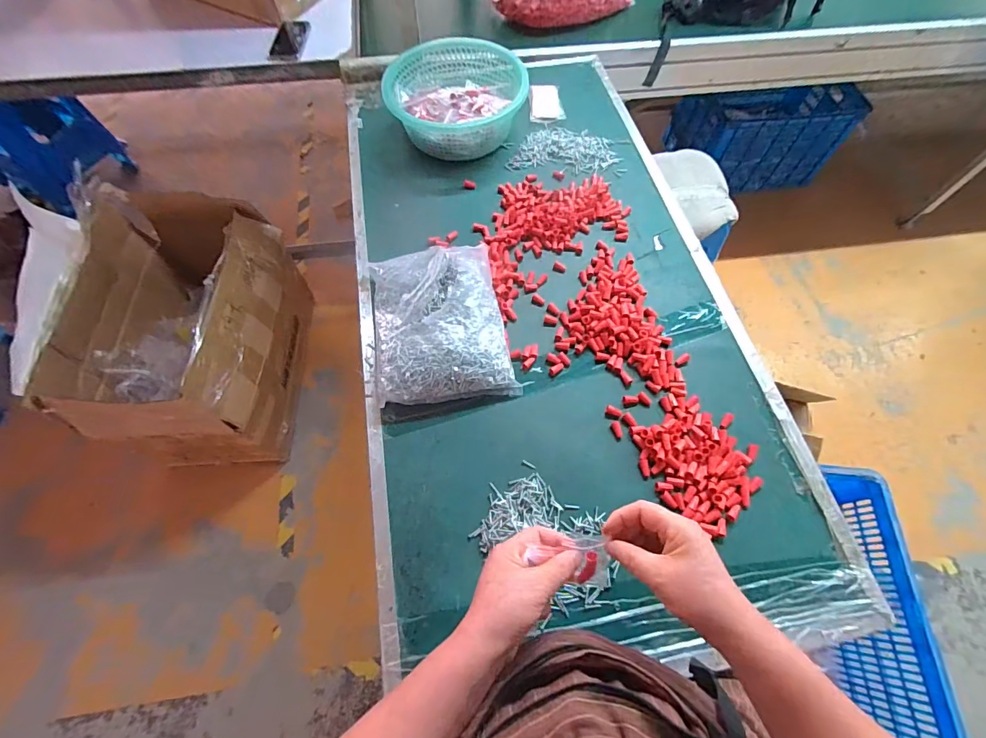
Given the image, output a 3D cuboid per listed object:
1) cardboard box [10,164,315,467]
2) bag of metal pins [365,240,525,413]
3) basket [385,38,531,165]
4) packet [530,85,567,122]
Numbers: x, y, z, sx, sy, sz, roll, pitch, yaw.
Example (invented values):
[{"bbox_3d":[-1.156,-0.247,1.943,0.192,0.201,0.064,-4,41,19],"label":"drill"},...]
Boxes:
[{"bbox_3d":[-0.879,-0.137,1.279,0.467,0.485,0.736,-2,64,-2],"label":"cardboard box"},{"bbox_3d":[-0.083,-0.079,0.655,0.196,0.064,0.250,-9,64,-5],"label":"bag of metal pins"},{"bbox_3d":[-0.064,-0.555,0.880,0.248,0.085,0.281,39,69,17],"label":"basket"},{"bbox_3d":[0.117,-0.580,0.935,0.072,0.011,0.107,0,64,-1],"label":"packet"}]

